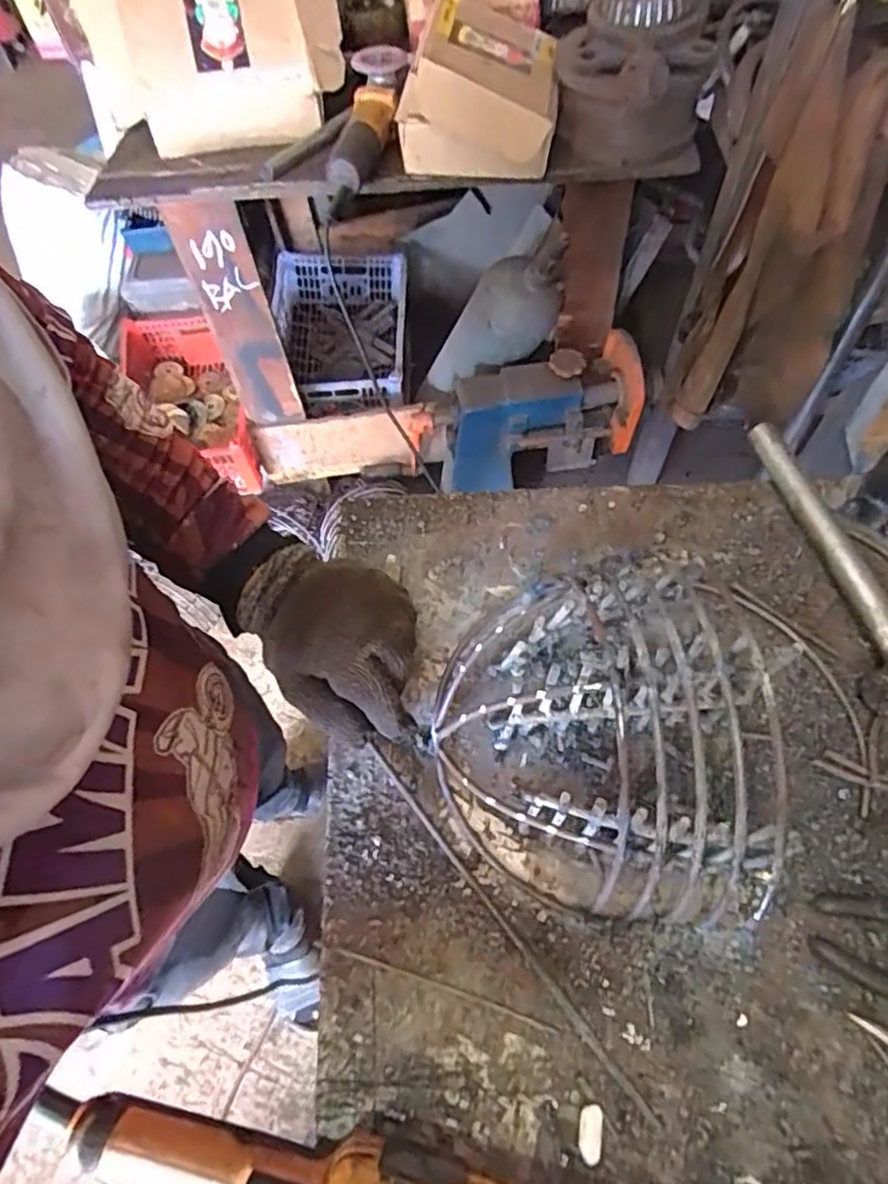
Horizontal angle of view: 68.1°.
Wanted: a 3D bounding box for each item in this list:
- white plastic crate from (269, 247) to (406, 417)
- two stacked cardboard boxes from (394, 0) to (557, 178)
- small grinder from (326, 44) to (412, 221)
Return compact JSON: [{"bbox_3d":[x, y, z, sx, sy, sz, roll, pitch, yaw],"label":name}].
[{"bbox_3d":[-0.257,-0.614,1.620,0.319,0.147,0.494,-3,61,2],"label":"white plastic crate"},{"bbox_3d":[0.044,-0.862,0.989,0.239,0.127,0.507,1,73,4],"label":"two stacked cardboard boxes"},{"bbox_3d":[-0.121,-0.673,0.970,0.079,0.062,0.284,10,75,9],"label":"small grinder"}]

